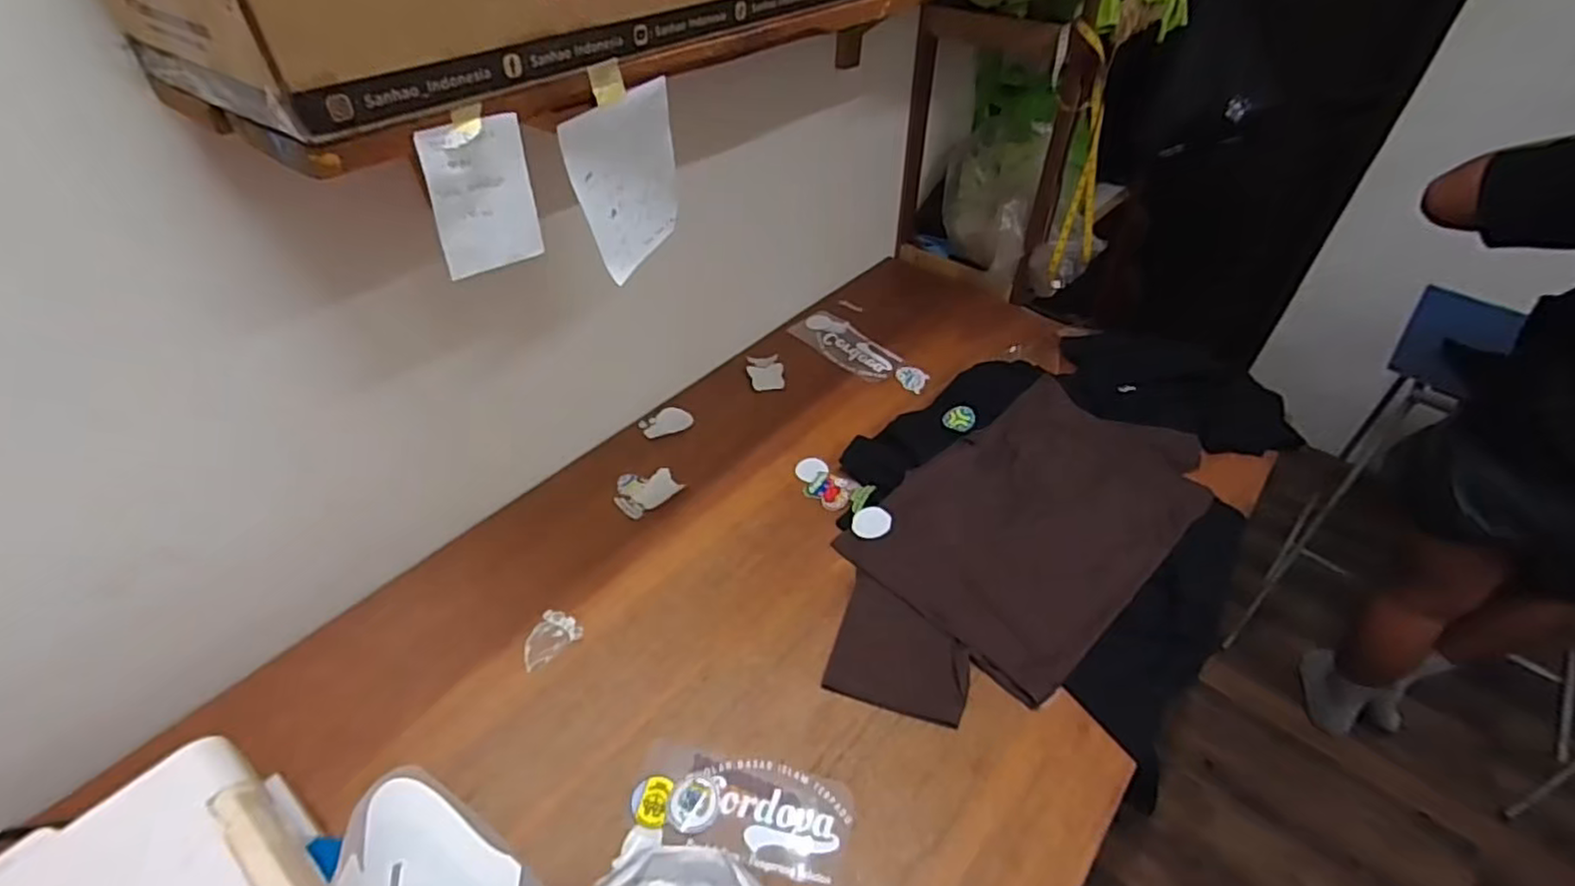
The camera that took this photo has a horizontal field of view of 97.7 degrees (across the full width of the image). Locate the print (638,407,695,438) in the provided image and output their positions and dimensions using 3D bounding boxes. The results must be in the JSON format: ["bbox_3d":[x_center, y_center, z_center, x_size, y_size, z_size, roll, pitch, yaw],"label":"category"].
[{"bbox_3d":[-0.217,-0.036,1.236,0.087,0.005,0.064,-28,55,-18],"label":"print"}]

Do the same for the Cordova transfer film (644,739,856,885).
[{"bbox_3d":[-0.047,0.410,0.771,0.242,0.009,0.109,8,45,9],"label":"Cordova transfer film"}]

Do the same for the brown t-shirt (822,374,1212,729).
[{"bbox_3d":[0.341,0.135,1.031,0.711,0.048,0.345,-32,53,-29],"label":"brown t-shirt"}]

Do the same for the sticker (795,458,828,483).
[{"bbox_3d":[0.039,0.043,1.161,0.055,0.004,0.050,0,44,0],"label":"sticker"}]

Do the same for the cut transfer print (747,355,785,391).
[{"bbox_3d":[-0.042,-0.137,1.340,0.069,0.009,0.108,-2,45,-4],"label":"cut transfer print"}]

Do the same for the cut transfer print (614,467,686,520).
[{"bbox_3d":[-0.231,0.074,1.115,0.101,0.011,0.085,-32,53,-29],"label":"cut transfer print"}]

